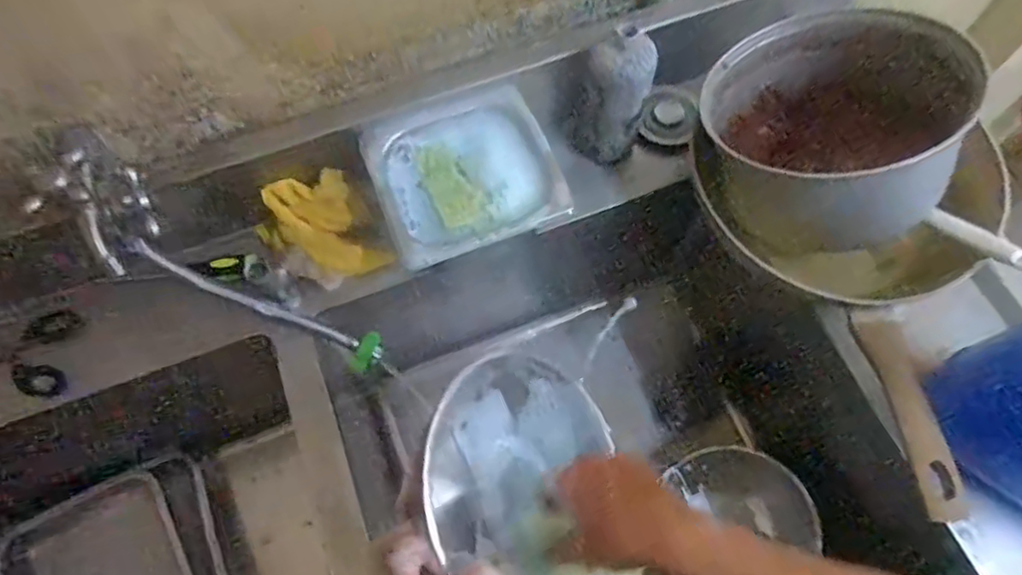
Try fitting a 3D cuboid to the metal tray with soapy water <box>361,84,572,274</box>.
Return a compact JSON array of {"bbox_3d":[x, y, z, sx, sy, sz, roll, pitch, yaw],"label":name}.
[{"bbox_3d":[-0.049,-0.117,0.629,0.171,0.029,0.176,-22,69,-8],"label":"metal tray with soapy water"}]

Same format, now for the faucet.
[{"bbox_3d":[-0.278,-0.005,0.615,0.332,0.099,0.085,38,66,-32],"label":"faucet"}]

